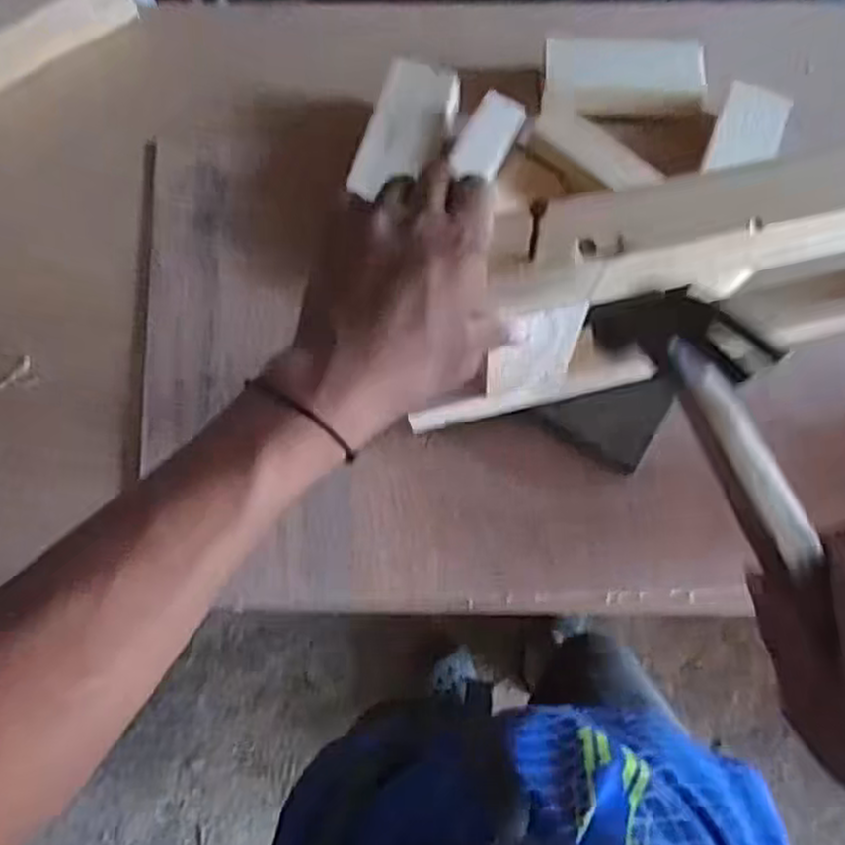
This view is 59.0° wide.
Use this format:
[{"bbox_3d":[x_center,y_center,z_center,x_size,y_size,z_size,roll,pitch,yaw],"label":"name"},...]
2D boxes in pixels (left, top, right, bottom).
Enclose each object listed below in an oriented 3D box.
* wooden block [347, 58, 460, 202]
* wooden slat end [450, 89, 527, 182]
[{"bbox_3d":[-0.015,-0.259,0.671,0.065,0.032,0.129,17,78,5],"label":"wooden block"},{"bbox_3d":[0.057,-0.248,0.654,0.042,0.010,0.081,33,81,-19],"label":"wooden slat end"}]

